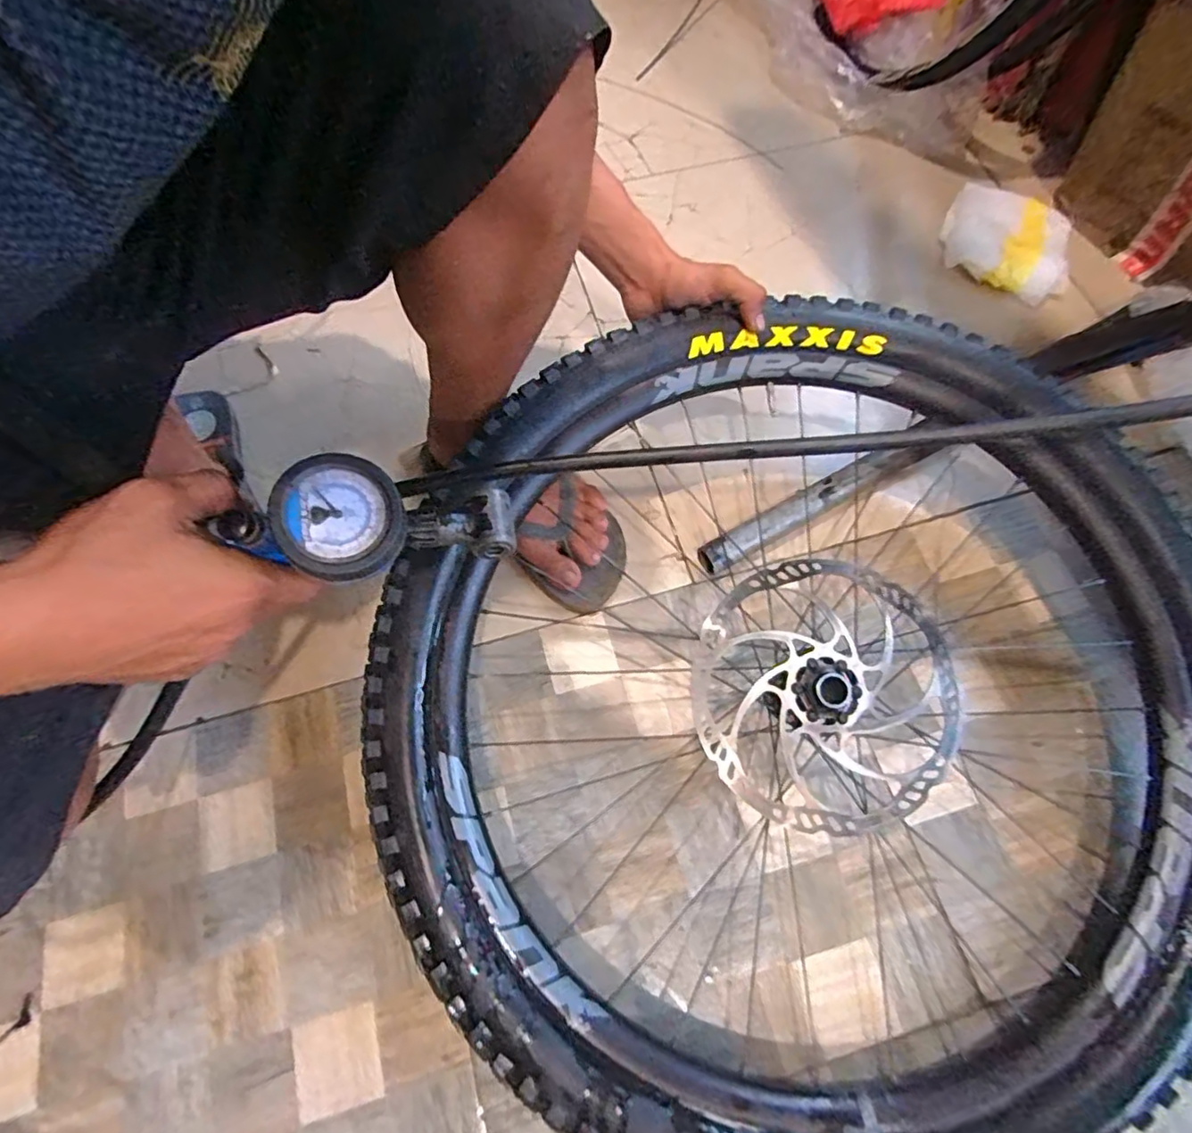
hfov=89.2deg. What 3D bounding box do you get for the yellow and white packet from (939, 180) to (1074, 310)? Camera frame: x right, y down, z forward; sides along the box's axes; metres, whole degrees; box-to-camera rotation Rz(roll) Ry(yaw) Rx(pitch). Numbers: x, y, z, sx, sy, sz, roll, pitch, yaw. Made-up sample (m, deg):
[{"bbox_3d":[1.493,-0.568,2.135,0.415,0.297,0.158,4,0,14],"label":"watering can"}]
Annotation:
[{"bbox_3d":[0.520,-0.412,0.767,0.172,0.052,0.129,37,73,15],"label":"yellow and white packet"}]

